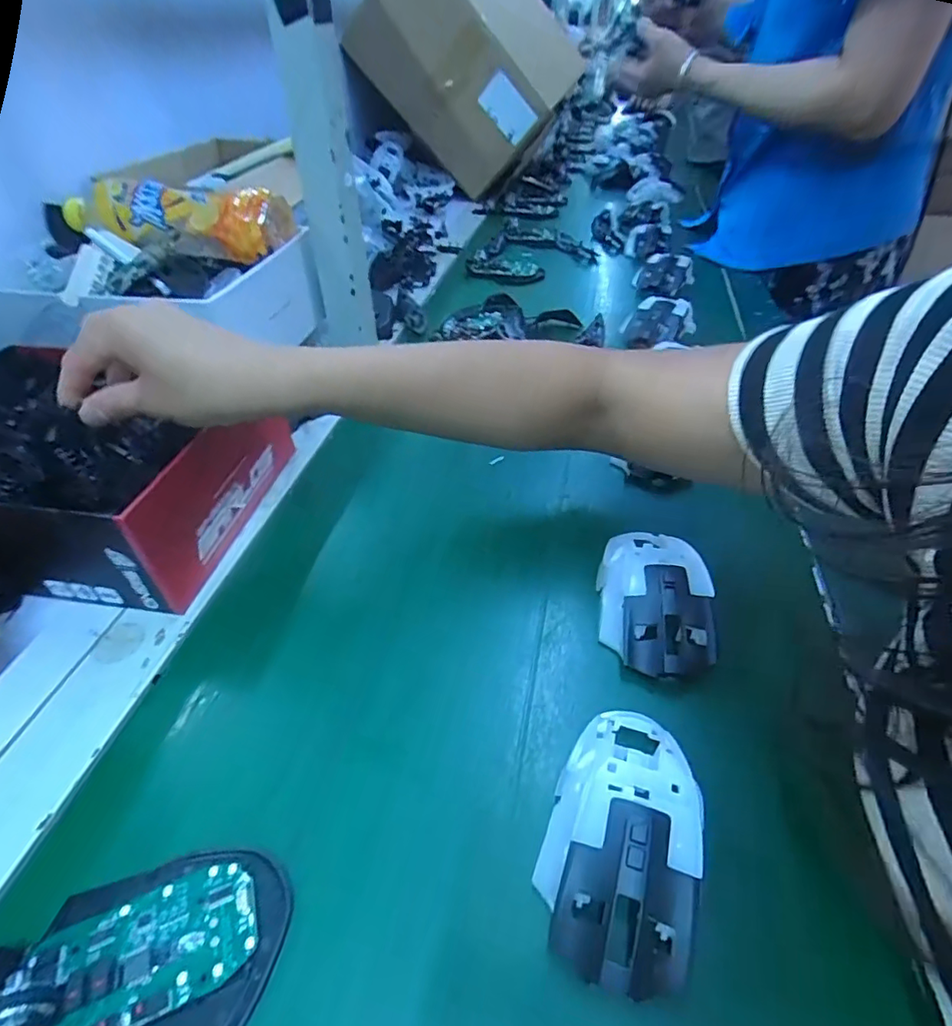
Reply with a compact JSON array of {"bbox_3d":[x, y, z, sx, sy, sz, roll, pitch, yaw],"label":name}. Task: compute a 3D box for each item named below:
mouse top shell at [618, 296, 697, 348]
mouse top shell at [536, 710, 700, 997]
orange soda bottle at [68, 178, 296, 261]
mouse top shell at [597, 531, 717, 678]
[{"bbox_3d":[0.205,-0.219,0.616,0.058,0.038,0.073,30,51,32],"label":"mouse top shell"},{"bbox_3d":[0.068,0.138,0.244,0.064,0.030,0.114,14,44,18],"label":"mouse top shell"},{"bbox_3d":[-0.285,-0.276,0.509,0.210,0.063,0.070,6,43,10],"label":"orange soda bottle"},{"bbox_3d":[0.111,0.050,0.340,0.064,0.039,0.105,3,42,6],"label":"mouse top shell"}]

